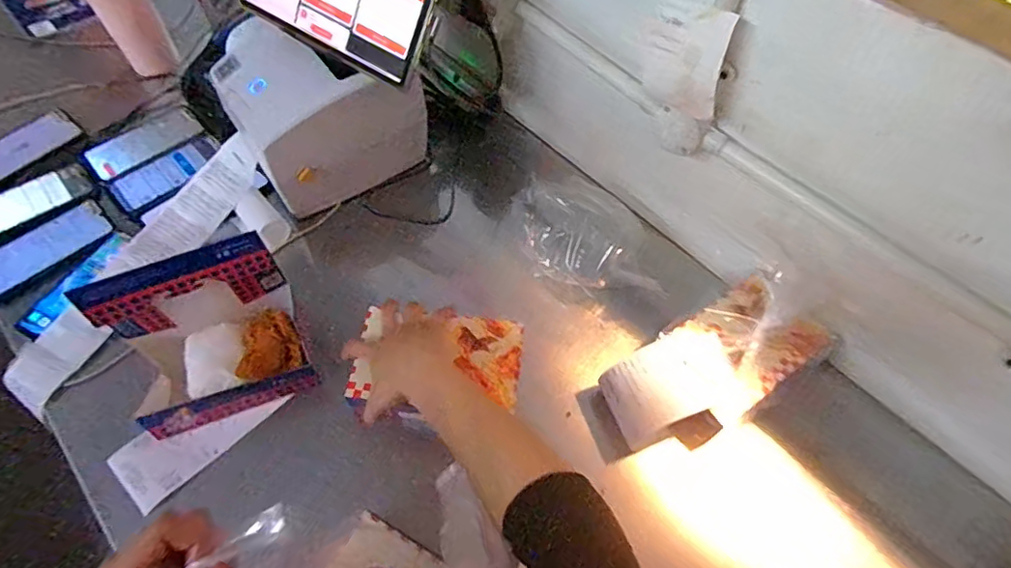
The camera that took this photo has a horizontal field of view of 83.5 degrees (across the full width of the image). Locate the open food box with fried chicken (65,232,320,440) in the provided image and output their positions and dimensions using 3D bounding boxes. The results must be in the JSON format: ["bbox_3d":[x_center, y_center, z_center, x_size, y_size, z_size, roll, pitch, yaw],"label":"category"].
[{"bbox_3d":[-0.308,0.053,0.582,0.168,0.145,0.119,-19,61,-11],"label":"open food box with fried chicken"}]

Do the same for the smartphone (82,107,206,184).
[{"bbox_3d":[-0.520,-0.206,0.815,0.152,0.014,0.072,-39,74,-24],"label":"smartphone"}]

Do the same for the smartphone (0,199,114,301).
[{"bbox_3d":[-0.586,-0.045,0.718,0.157,0.008,0.082,-40,67,-21],"label":"smartphone"}]

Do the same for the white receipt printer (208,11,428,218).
[{"bbox_3d":[-0.238,-0.229,0.743,0.214,0.173,0.156,-32,64,-18],"label":"white receipt printer"}]

